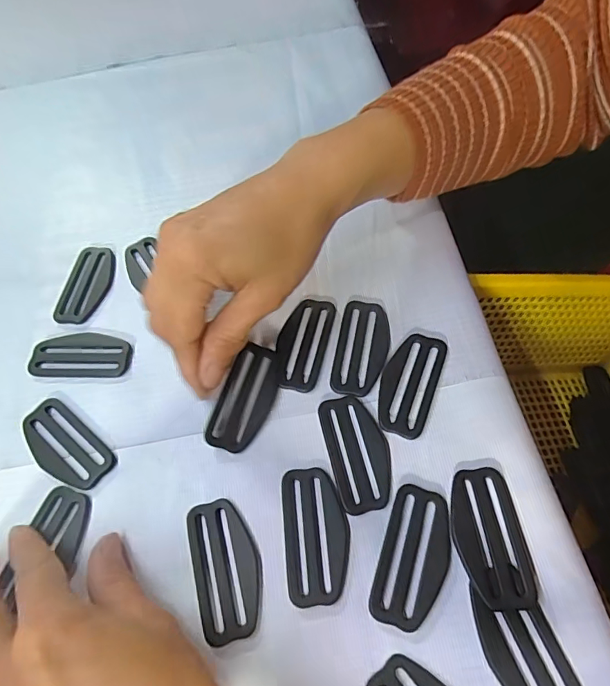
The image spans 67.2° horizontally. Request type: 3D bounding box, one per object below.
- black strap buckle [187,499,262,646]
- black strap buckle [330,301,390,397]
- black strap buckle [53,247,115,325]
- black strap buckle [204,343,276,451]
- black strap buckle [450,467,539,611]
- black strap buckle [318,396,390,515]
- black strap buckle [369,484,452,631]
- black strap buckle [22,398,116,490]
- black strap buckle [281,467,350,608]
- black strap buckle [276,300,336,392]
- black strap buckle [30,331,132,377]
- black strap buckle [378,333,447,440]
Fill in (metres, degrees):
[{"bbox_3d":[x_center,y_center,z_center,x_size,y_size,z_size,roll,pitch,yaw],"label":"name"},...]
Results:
[{"bbox_3d":[-0.036,0.101,0.210,0.030,0.004,0.058,-16,61,-5],"label":"black strap buckle"},{"bbox_3d":[0.032,0.002,0.261,0.029,0.004,0.060,8,62,9],"label":"black strap buckle"},{"bbox_3d":[-0.141,-0.038,0.298,0.029,0.004,0.058,5,61,7],"label":"black strap buckle"},{"bbox_3d":[-0.032,0.029,0.249,0.027,0.008,0.060,16,66,13],"label":"black strap buckle"},{"bbox_3d":[0.084,0.086,0.208,0.030,0.008,0.058,-8,60,0],"label":"black strap buckle"},{"bbox_3d":[0.027,0.054,0.232,0.029,0.004,0.058,-13,61,-3],"label":"black strap buckle"},{"bbox_3d":[0.050,0.096,0.208,0.029,0.004,0.059,16,63,13],"label":"black strap buckle"},{"bbox_3d":[-0.129,0.054,0.245,0.059,0.004,0.028,35,69,21],"label":"black strap buckle"},{"bbox_3d":[0.005,0.088,0.215,0.030,0.004,0.059,-7,60,1],"label":"black strap buckle"},{"bbox_3d":[-0.002,-0.001,0.265,0.027,0.004,0.059,13,62,11],"label":"black strap buckle"},{"bbox_3d":[-0.133,0.006,0.272,0.059,0.004,0.029,-1,61,4],"label":"black strap buckle"},{"bbox_3d":[0.056,0.021,0.249,0.028,0.004,0.060,21,64,15],"label":"black strap buckle"}]

